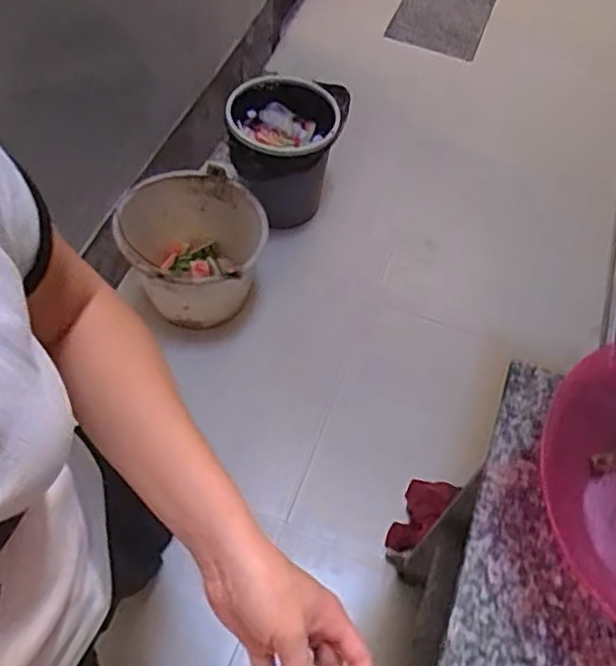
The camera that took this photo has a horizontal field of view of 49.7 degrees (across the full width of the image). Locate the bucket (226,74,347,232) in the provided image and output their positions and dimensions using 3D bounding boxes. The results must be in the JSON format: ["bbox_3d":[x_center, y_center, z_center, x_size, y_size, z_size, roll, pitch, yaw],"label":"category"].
[{"bbox_3d":[-0.064,-0.439,1.691,0.283,0.302,0.270,10,59,2],"label":"bucket"}]

